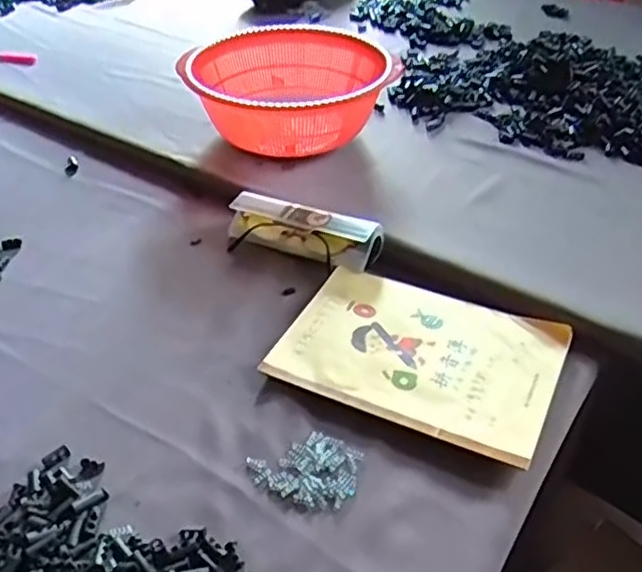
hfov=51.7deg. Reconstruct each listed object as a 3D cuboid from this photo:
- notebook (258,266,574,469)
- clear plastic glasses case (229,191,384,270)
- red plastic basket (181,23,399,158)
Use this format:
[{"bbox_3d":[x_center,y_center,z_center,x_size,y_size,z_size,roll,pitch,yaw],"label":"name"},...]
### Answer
[{"bbox_3d":[0.080,0.046,0.525,0.203,0.014,0.159,17,43,21],"label":"notebook"},{"bbox_3d":[-0.020,-0.055,0.627,0.153,0.035,0.037,20,45,24],"label":"clear plastic glasses case"},{"bbox_3d":[-0.042,-0.227,0.783,0.223,0.093,0.192,-17,42,-17],"label":"red plastic basket"}]

